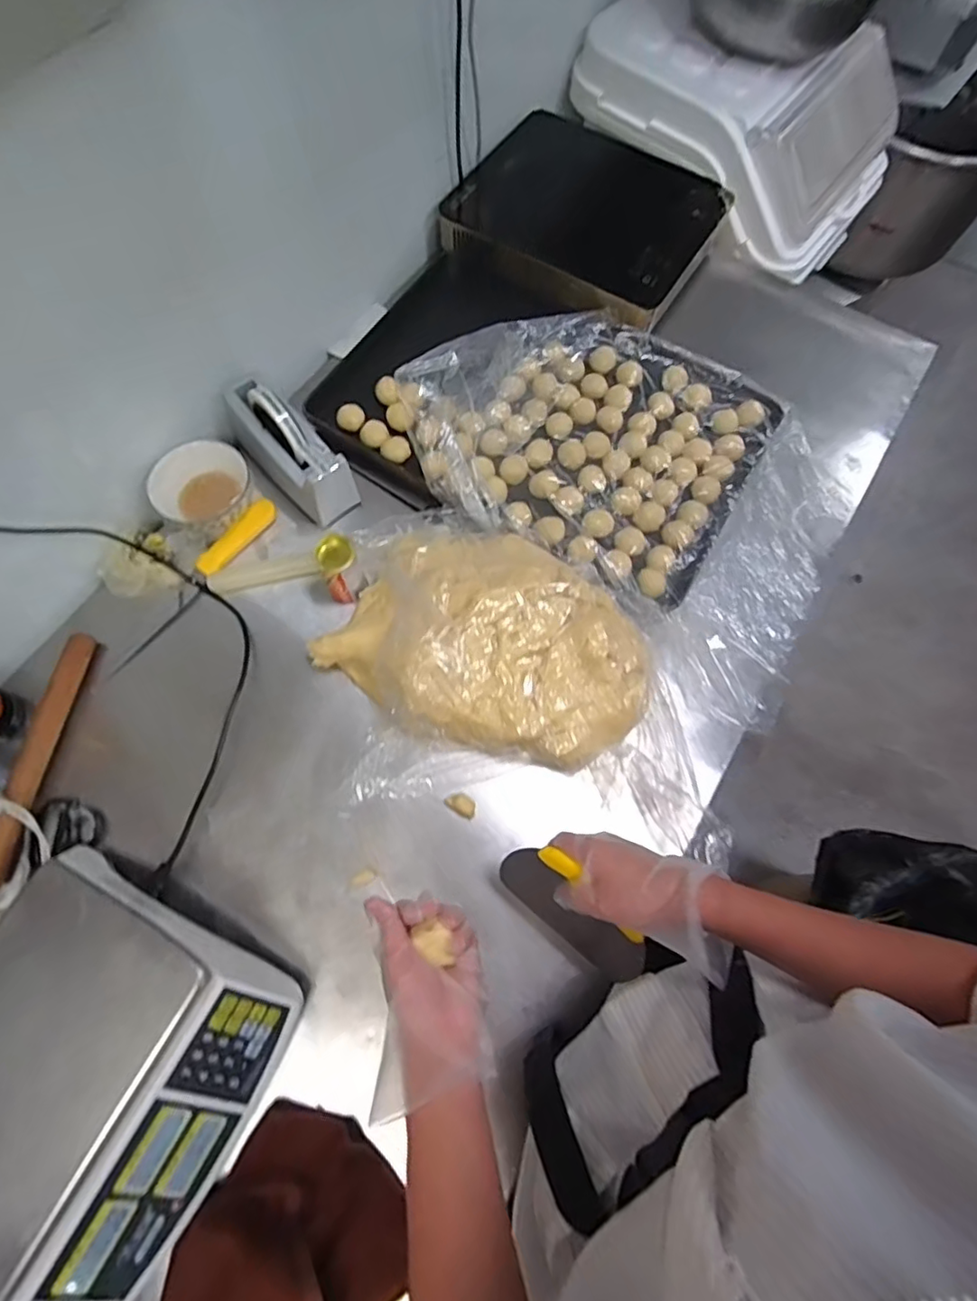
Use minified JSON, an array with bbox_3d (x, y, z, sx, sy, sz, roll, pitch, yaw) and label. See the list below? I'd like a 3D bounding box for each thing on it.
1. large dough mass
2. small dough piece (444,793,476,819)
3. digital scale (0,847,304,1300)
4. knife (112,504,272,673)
[{"bbox_3d":[0.009,-0.010,0.685,0.368,0.105,0.261,28,71,8],"label":"large dough mass"},{"bbox_3d":[-0.032,0.180,0.666,0.037,0.018,0.021,32,72,9],"label":"small dough piece"},{"bbox_3d":[-0.370,0.396,0.534,0.287,0.118,0.292,25,71,7],"label":"digital scale"},{"bbox_3d":[-0.394,-0.094,0.762,0.020,0.048,0.290,38,73,11],"label":"knife"}]

